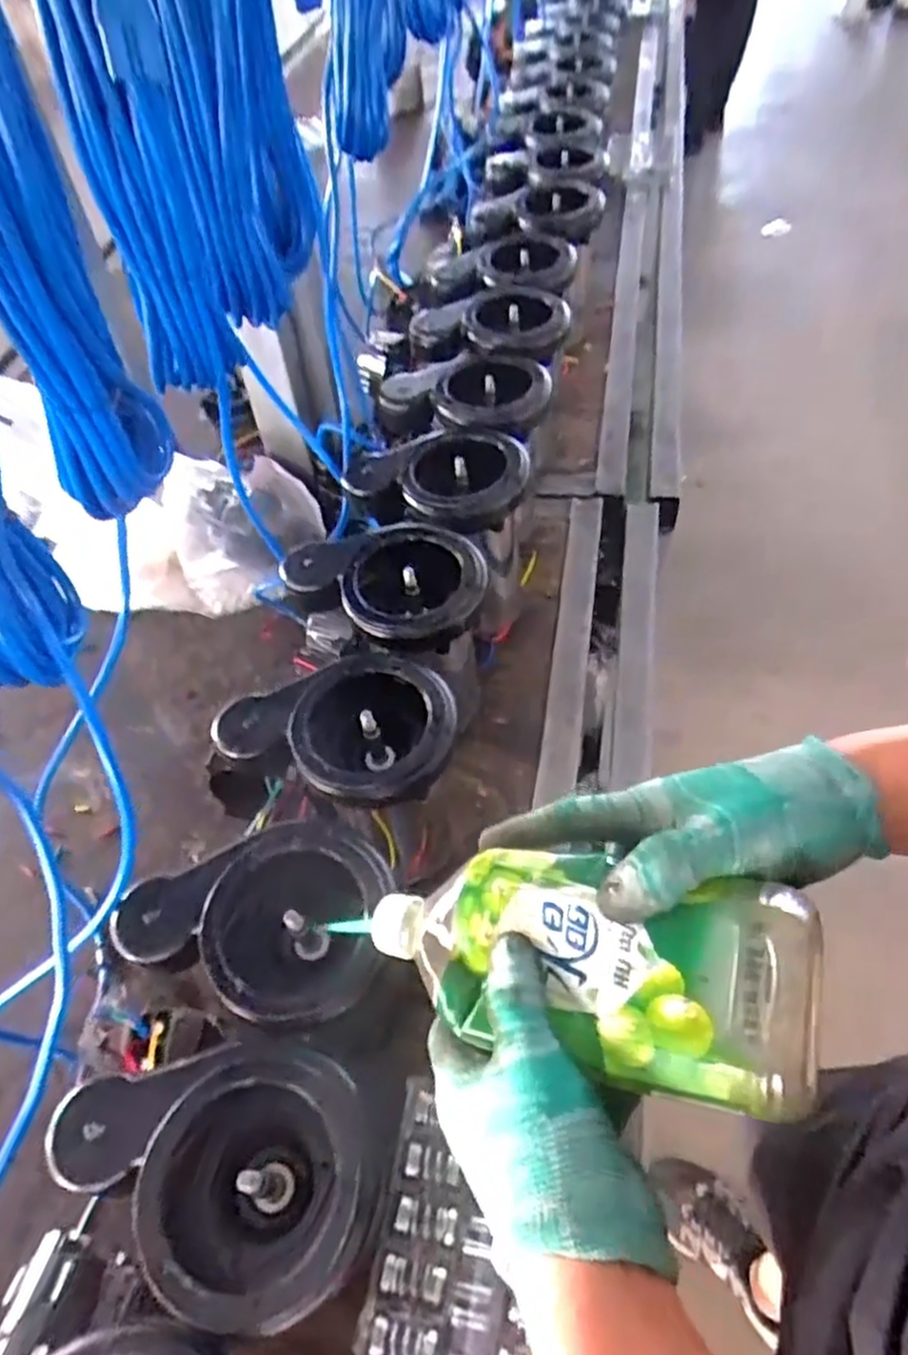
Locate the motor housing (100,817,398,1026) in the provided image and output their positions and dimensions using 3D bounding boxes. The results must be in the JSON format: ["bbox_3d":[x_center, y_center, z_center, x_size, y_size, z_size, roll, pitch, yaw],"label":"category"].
[{"bbox_3d":[-0.113,0.147,0.467,0.163,0.058,0.120,18,59,16],"label":"motor housing"}]

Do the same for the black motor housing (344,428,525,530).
[{"bbox_3d":[-0.015,-0.184,0.686,0.168,0.044,0.105,10,57,11],"label":"black motor housing"}]

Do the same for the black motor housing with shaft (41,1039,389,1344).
[{"bbox_3d":[-0.120,0.252,0.389,0.166,0.052,0.112,8,57,10],"label":"black motor housing with shaft"}]

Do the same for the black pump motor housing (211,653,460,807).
[{"bbox_3d":[-0.084,0.048,0.554,0.168,0.080,0.115,5,56,8],"label":"black pump motor housing"}]

